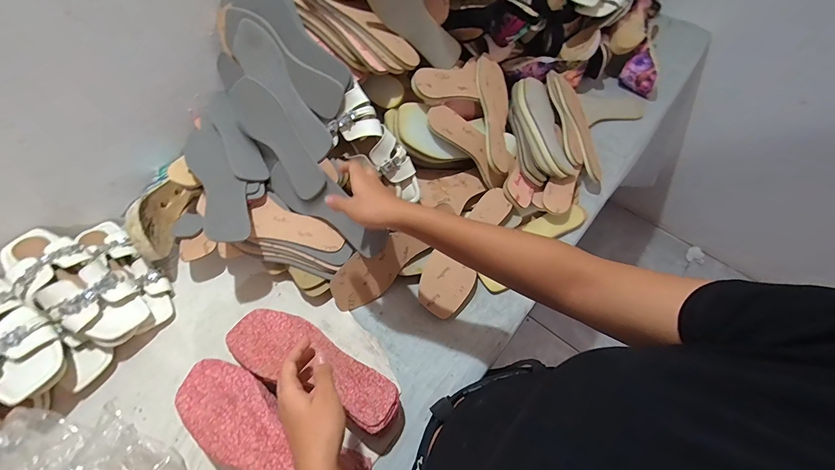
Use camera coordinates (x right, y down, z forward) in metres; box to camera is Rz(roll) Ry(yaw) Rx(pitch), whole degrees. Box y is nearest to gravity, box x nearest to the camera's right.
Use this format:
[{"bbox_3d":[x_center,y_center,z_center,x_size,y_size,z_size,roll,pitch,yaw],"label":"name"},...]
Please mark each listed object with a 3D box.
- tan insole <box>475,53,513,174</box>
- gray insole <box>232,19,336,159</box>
[{"bbox_3d":[0.145,-0.215,0.661,0.081,0.018,0.228,8,72,-38],"label":"tan insole"},{"bbox_3d":[-0.214,-0.235,0.579,0.075,0.013,0.243,-42,87,23],"label":"gray insole"}]

